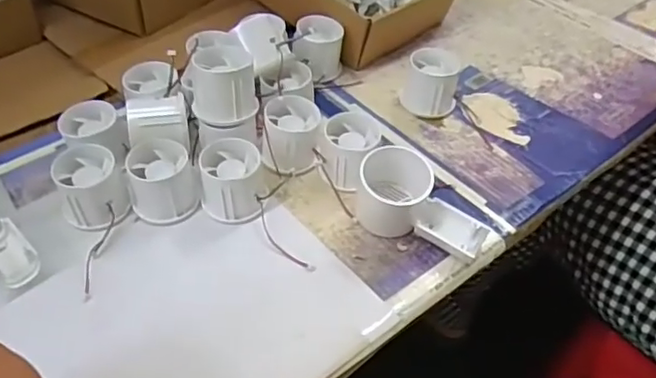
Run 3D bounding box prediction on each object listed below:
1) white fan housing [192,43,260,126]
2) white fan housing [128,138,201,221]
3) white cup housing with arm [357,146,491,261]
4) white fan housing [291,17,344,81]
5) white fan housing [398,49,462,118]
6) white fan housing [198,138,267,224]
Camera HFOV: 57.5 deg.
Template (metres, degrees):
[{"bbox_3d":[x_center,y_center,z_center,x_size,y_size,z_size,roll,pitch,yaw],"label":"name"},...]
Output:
[{"bbox_3d":[-0.091,-0.092,0.525,0.053,0.047,0.059,-2,46,-3],"label":"white fan housing"},{"bbox_3d":[-0.144,-0.008,0.516,0.053,0.049,0.060,-14,48,-14],"label":"white fan housing"},{"bbox_3d":[0.079,0.011,0.492,0.114,0.060,0.053,19,48,16],"label":"white cup housing with arm"},{"bbox_3d":[-0.011,-0.150,0.642,0.054,0.054,0.048,2,46,1],"label":"white fan housing"},{"bbox_3d":[0.105,-0.110,0.614,0.054,0.050,0.050,9,46,8],"label":"white fan housing"},{"bbox_3d":[-0.082,-0.006,0.515,0.055,0.049,0.057,-6,46,-7],"label":"white fan housing"}]

